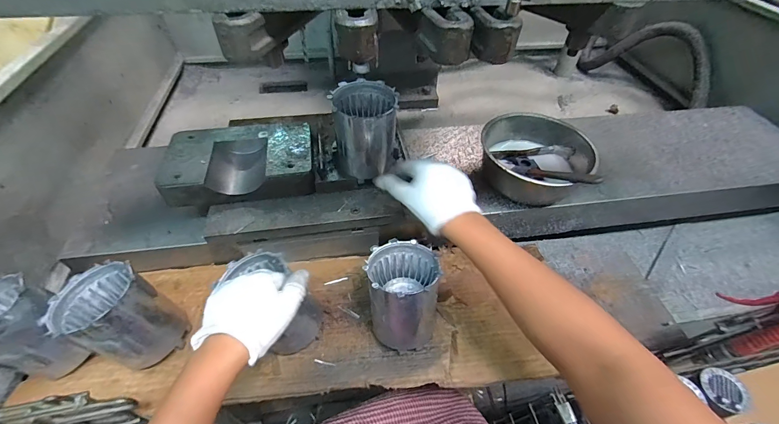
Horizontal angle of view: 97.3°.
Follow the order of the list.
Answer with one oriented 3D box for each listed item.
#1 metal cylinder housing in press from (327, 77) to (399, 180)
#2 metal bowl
[{"bbox_3d":[-0.035,-0.125,0.517,0.089,0.108,0.092,-1,50,-3],"label":"metal cylinder housing in press"},{"bbox_3d":[0.255,-0.095,0.602,0.186,0.077,0.179,1,50,-1],"label":"metal bowl"}]

